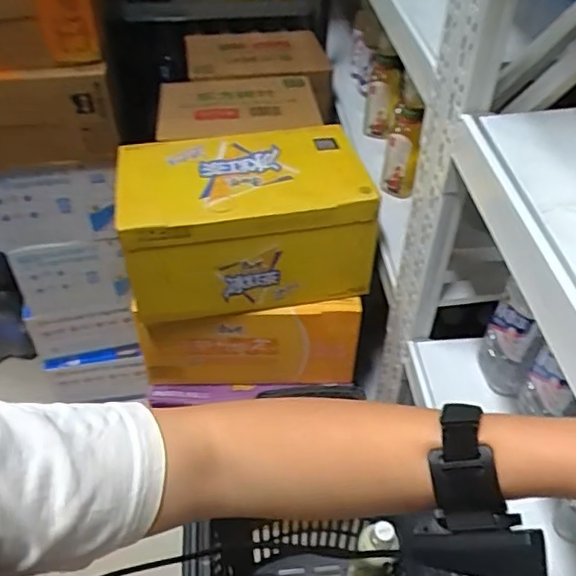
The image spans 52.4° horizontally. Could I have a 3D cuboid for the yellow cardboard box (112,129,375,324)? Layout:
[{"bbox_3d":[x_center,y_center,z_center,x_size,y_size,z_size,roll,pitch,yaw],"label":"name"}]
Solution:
[{"bbox_3d":[-0.075,-0.123,1.009,0.386,0.201,0.248,-9,46,-9],"label":"yellow cardboard box"}]

